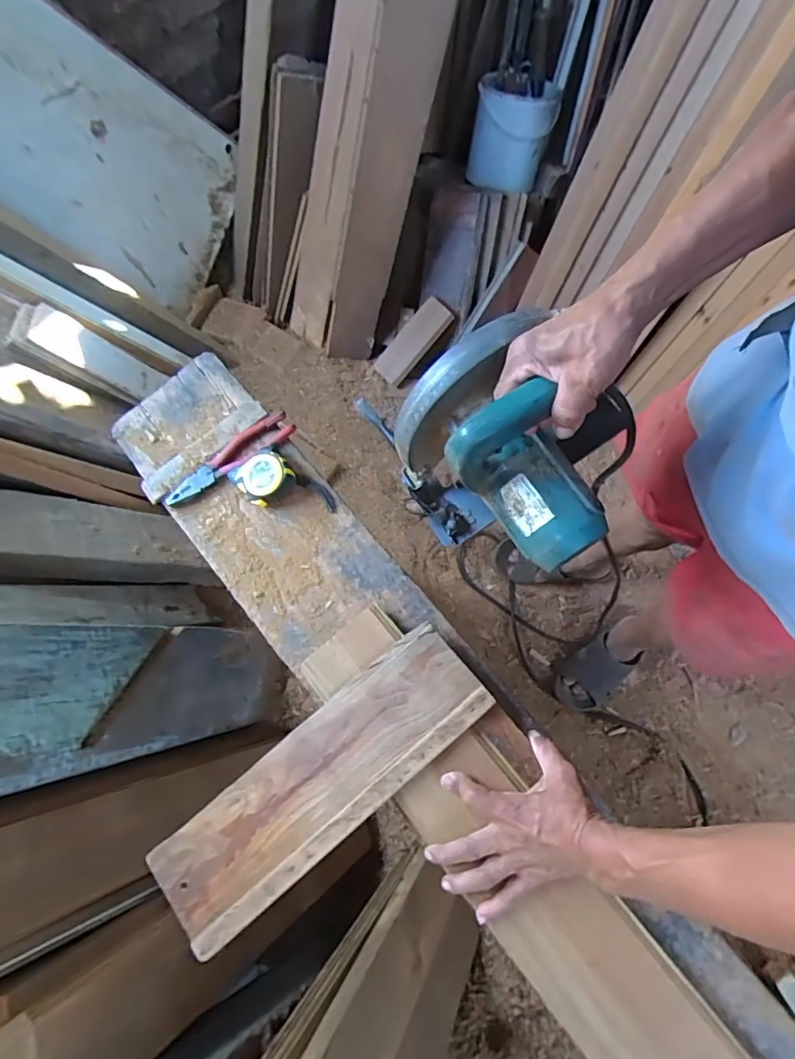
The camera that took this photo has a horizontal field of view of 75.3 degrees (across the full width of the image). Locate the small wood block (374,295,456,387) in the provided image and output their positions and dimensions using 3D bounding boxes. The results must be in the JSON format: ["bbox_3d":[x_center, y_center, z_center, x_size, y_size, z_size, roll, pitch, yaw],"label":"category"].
[{"bbox_3d":[0.041,-0.473,1.298,0.080,0.018,0.225,40,95,-14],"label":"small wood block"}]

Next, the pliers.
[{"bbox_3d":[-0.229,-0.098,0.700,0.191,0.022,0.045,-31,76,-7],"label":"pliers"}]

